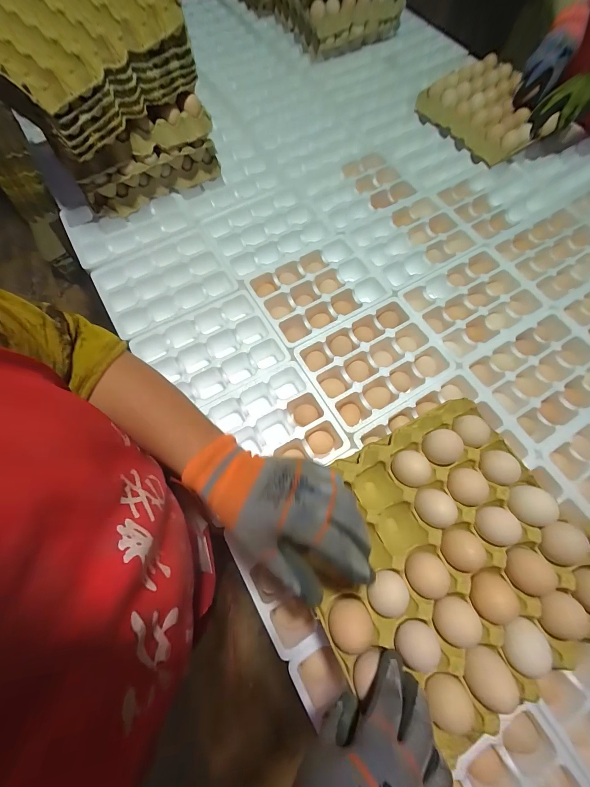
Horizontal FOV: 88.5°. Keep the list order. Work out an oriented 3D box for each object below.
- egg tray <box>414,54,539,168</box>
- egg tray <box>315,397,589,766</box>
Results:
[{"bbox_3d":[0.472,-0.677,0.721,0.251,0.070,0.257,-36,75,-11],"label":"egg tray"},{"bbox_3d":[0.159,0.177,0.340,0.278,0.055,0.263,-26,73,-9],"label":"egg tray"}]

